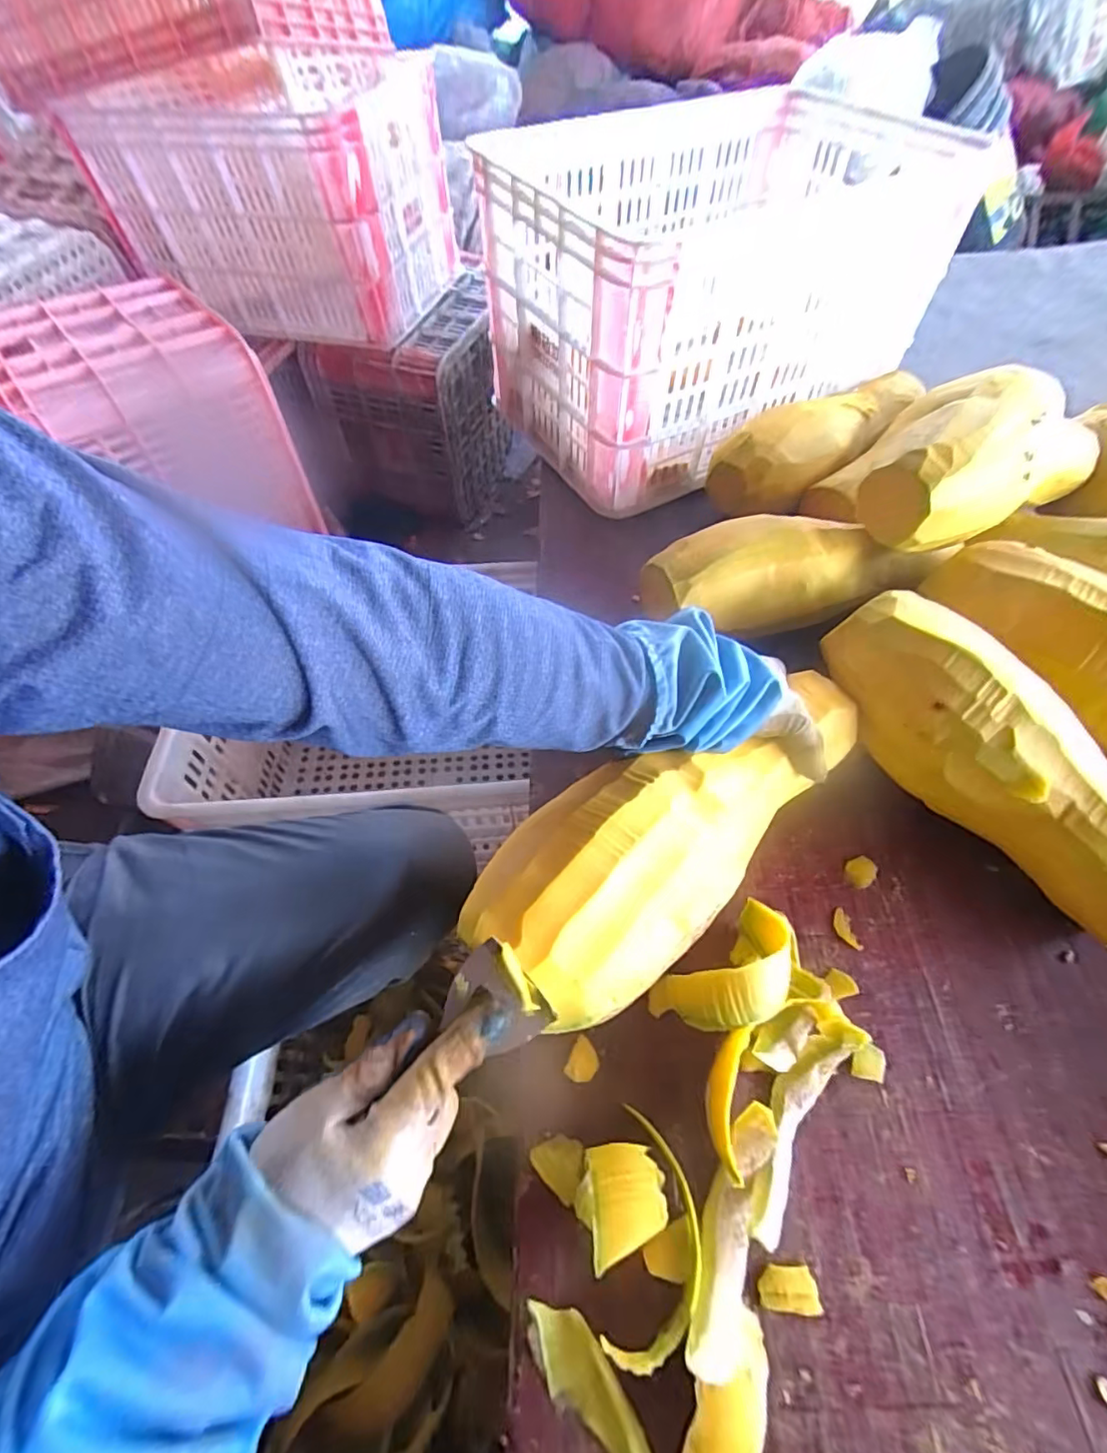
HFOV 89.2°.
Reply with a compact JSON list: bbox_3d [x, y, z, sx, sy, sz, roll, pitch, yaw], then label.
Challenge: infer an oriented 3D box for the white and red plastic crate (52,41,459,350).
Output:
[{"bbox_3d":[-0.456,-0.893,0.965,0.486,0.292,0.318,11,58,9],"label":"white and red plastic crate"}]

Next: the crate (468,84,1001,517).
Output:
[{"bbox_3d":[0.196,-0.567,0.736,0.514,0.282,0.371,-26,60,-15],"label":"crate"}]

